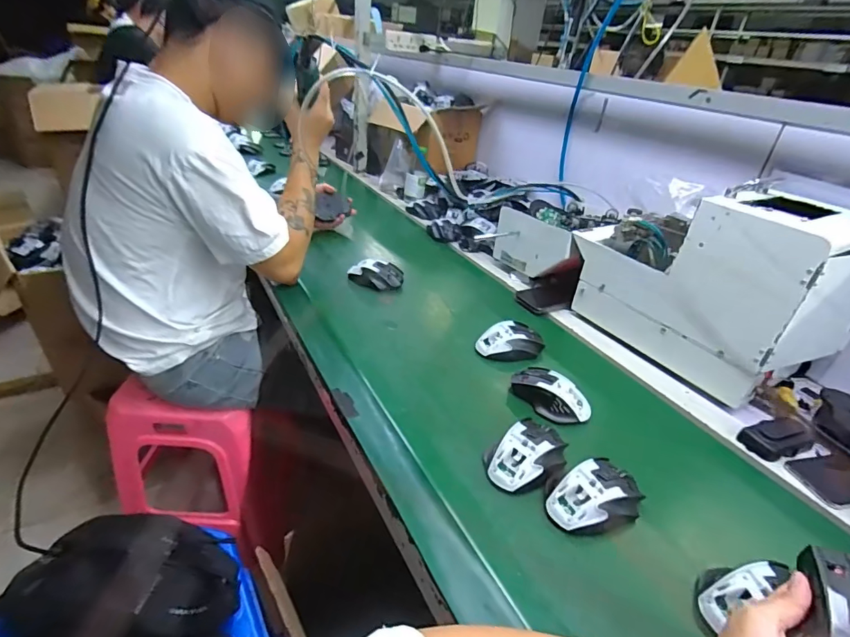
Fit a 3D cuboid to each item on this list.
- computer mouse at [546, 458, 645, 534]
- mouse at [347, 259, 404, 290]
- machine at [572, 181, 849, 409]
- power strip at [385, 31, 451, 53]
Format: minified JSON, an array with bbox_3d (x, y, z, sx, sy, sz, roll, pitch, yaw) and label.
[{"bbox_3d":[0.190,0.195,0.496,0.104,0.034,0.064,-12,36,-26],"label":"computer mouse"},{"bbox_3d":[-0.098,-0.093,0.925,0.105,0.039,0.066,24,36,27],"label":"mouse"},{"bbox_3d":[0.470,-0.077,0.745,0.213,0.257,0.369,-14,37,-29],"label":"machine"},{"bbox_3d":[-0.023,-0.939,1.535,0.241,0.053,0.033,-12,36,-26],"label":"power strip"}]

